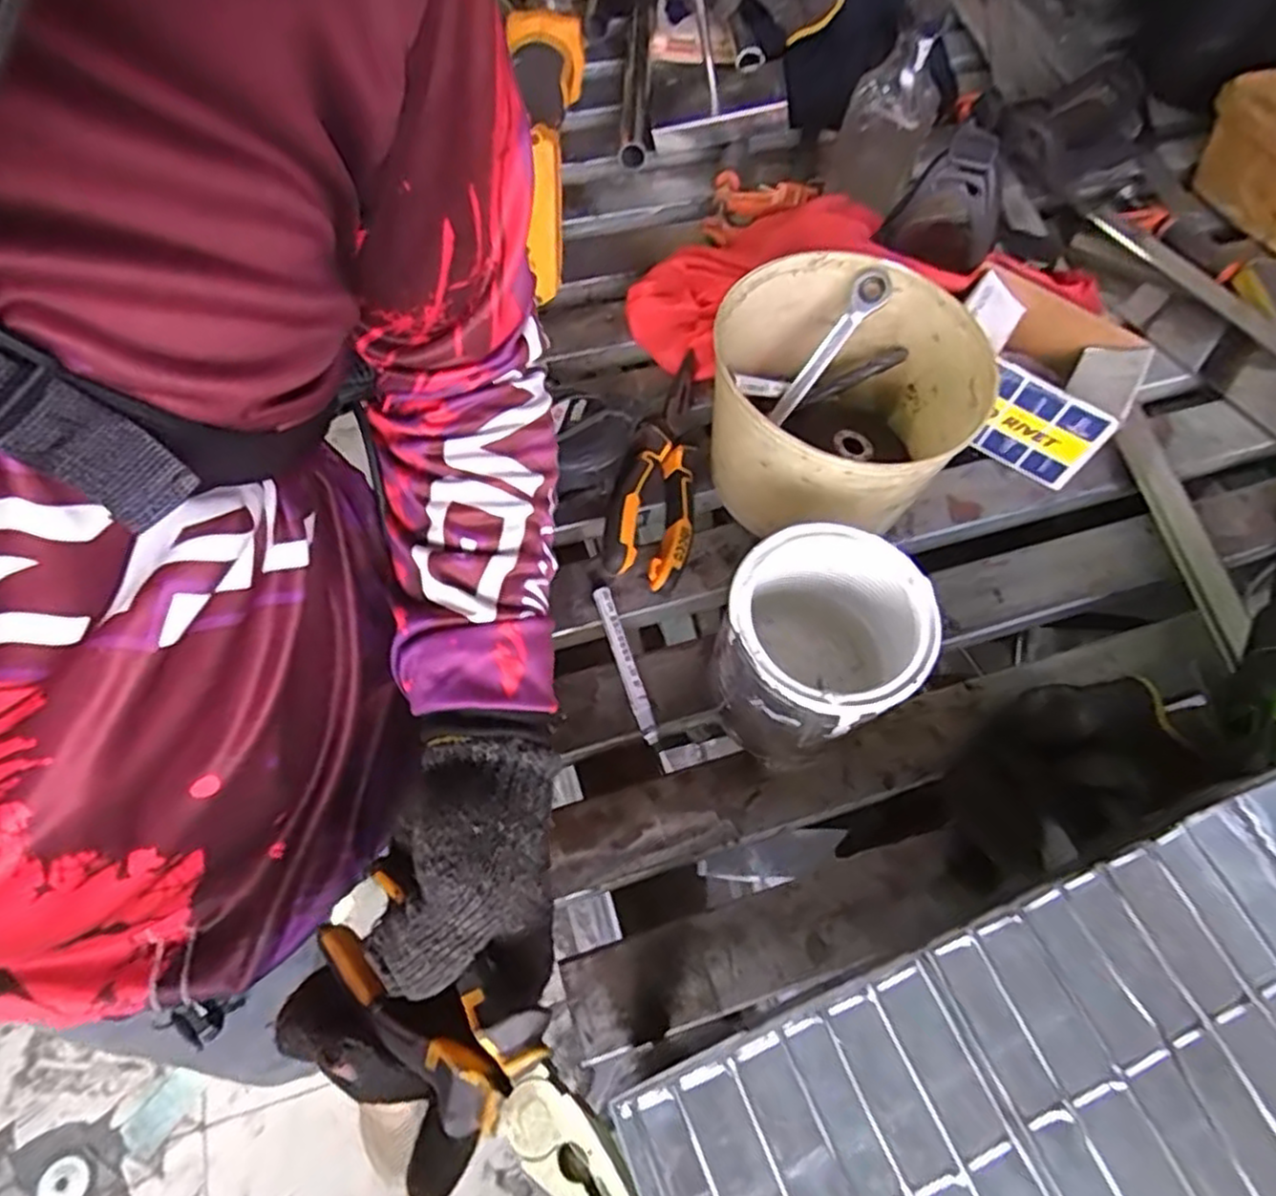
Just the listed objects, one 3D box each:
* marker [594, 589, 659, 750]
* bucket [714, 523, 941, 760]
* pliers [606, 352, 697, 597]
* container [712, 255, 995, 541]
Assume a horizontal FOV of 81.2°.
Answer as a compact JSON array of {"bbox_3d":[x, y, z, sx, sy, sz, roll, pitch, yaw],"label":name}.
[{"bbox_3d":[-0.008,0.040,0.457,0.011,0.013,0.102,-16,65,-11],"label":"marker"},{"bbox_3d":[0.095,0.030,0.410,0.101,0.111,0.098,1,63,-2],"label":"bucket"},{"bbox_3d":[0.016,-0.097,0.509,0.052,0.030,0.192,9,63,1],"label":"pliers"},{"bbox_3d":[0.121,-0.120,0.483,0.155,0.114,0.159,1,63,-2],"label":"container"}]

